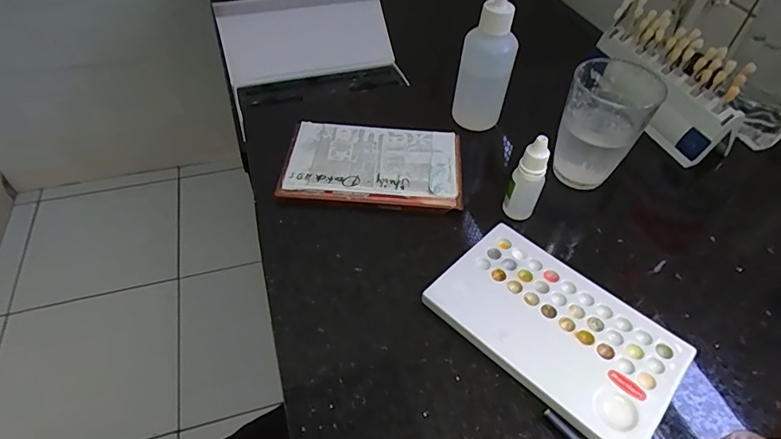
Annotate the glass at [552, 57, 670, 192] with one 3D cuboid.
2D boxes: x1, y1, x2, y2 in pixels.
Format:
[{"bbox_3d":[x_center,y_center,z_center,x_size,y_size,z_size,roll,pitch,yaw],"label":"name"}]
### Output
[{"bbox_3d":[0.176,-0.079,0.380,0.063,0.087,0.066,29,59,21],"label":"glass"}]

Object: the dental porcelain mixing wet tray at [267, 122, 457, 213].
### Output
[{"bbox_3d":[-0.015,-0.051,0.397,0.150,0.015,0.088,2,53,4],"label":"dental porcelain mixing wet tray"}]

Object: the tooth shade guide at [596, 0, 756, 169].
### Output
[{"bbox_3d":[0.261,-0.141,0.443,0.053,0.073,0.178,-17,54,-11],"label":"tooth shade guide"}]

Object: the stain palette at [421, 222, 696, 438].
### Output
[{"bbox_3d":[0.110,0.068,0.304,0.152,0.007,0.097,36,63,26],"label":"stain palette"}]

